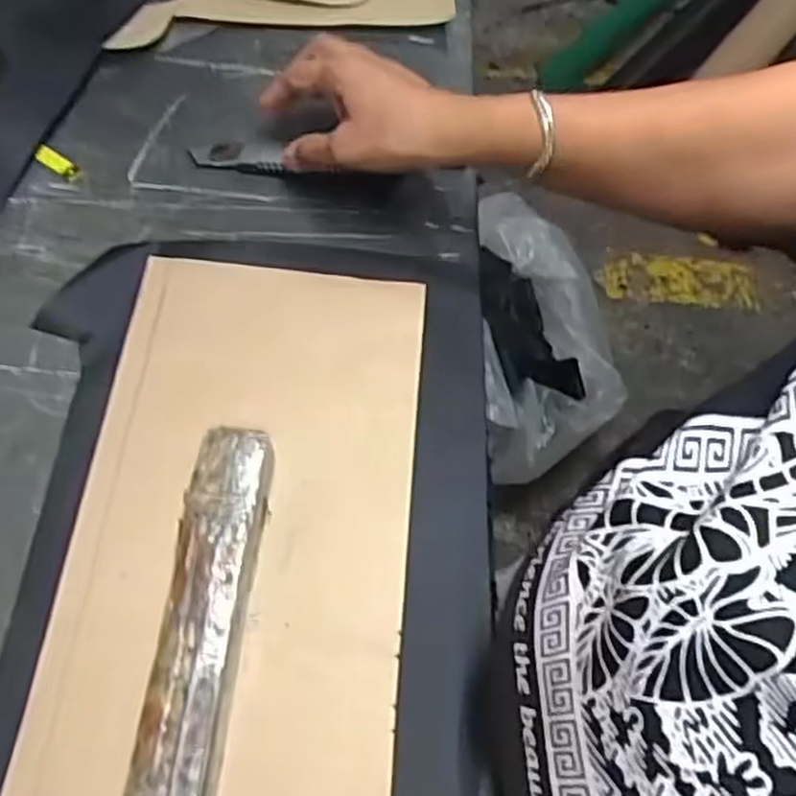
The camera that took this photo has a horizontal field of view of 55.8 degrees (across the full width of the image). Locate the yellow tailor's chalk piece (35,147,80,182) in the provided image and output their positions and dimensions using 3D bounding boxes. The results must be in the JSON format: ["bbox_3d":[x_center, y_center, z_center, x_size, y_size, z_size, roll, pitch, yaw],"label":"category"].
[{"bbox_3d":[-0.255,-0.177,0.562,0.039,0.004,0.013,33,66,14],"label":"yellow tailor's chalk piece"}]

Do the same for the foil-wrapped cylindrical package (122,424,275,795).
[{"bbox_3d":[-0.103,0.139,0.389,0.043,0.034,0.256,5,62,0],"label":"foil-wrapped cylindrical package"}]

